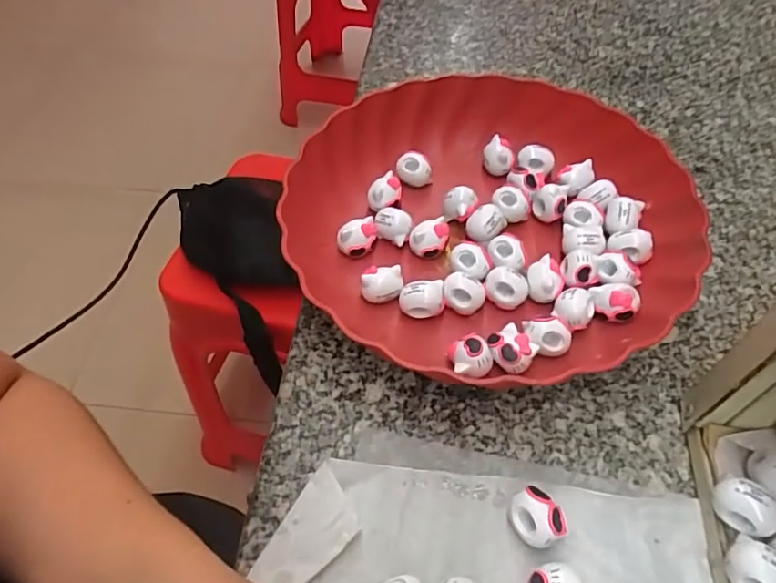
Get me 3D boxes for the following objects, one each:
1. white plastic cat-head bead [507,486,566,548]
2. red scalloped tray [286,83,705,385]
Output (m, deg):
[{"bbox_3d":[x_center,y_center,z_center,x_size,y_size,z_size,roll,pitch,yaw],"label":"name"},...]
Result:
[{"bbox_3d":[0.067,0.104,0.248,0.020,0.020,0.024,-22,55,-14],"label":"white plastic cat-head bead"},{"bbox_3d":[0.064,-0.047,0.346,0.238,0.048,0.237,33,60,25],"label":"red scalloped tray"}]

